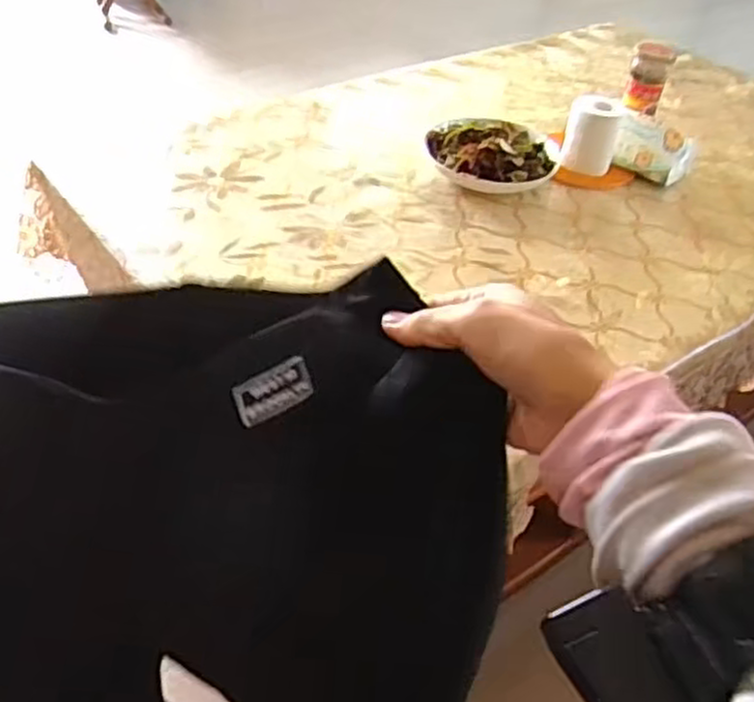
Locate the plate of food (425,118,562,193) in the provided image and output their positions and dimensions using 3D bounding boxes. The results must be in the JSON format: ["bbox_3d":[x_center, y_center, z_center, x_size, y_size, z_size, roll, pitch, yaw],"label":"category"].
[{"bbox_3d":[0.165,-0.283,1.104,0.196,0.072,0.155,13,41,6],"label":"plate of food"}]

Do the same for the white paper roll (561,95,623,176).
[{"bbox_3d":[0.316,-0.314,1.122,0.078,0.102,0.068,16,41,10],"label":"white paper roll"}]

